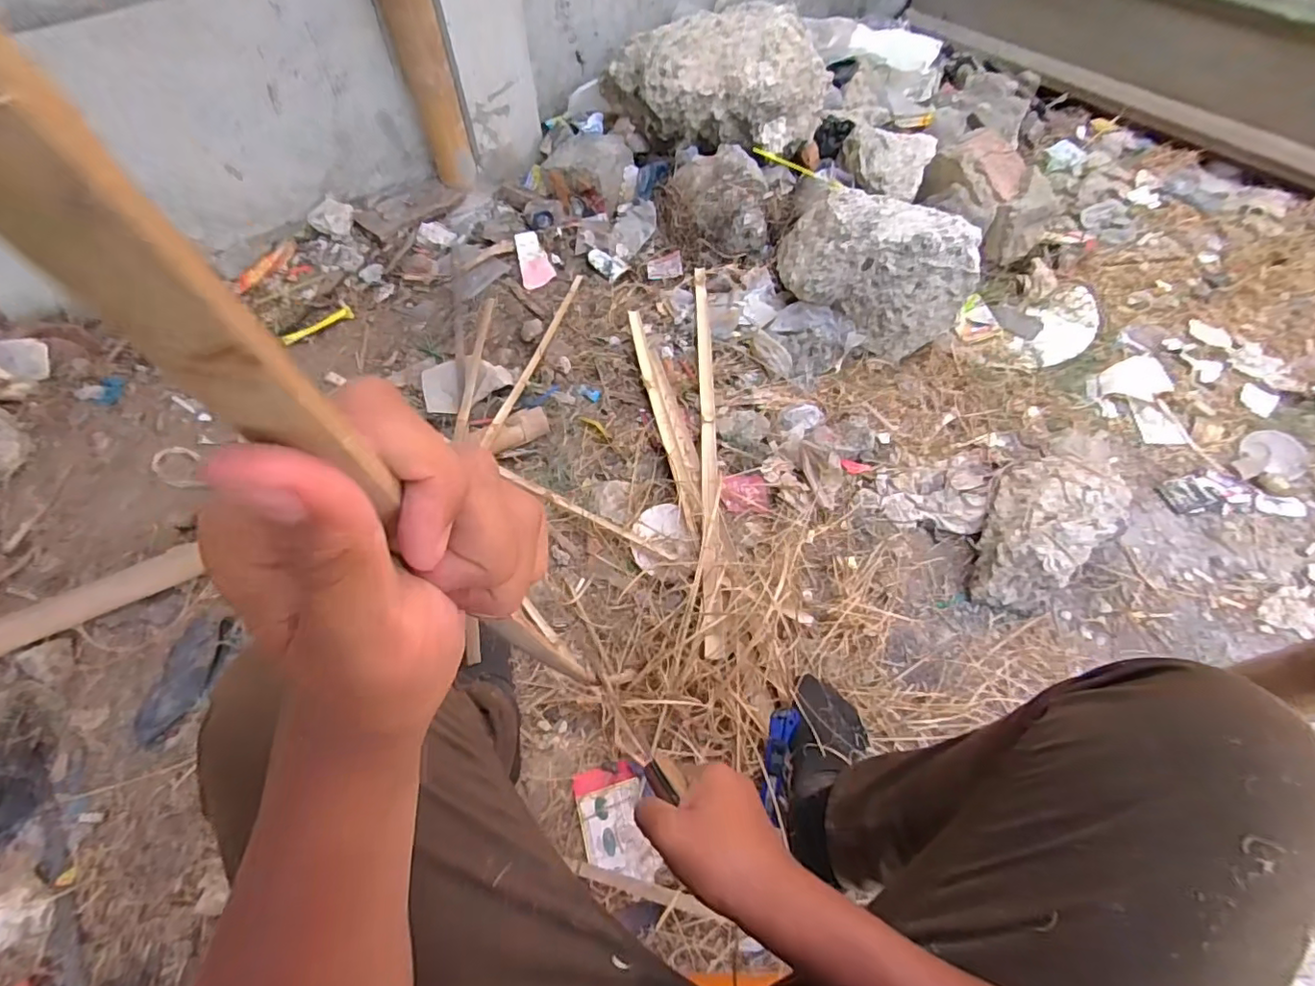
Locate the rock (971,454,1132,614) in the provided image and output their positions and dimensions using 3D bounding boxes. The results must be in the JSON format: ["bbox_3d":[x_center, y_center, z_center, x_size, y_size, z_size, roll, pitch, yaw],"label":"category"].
[{"bbox_3d":[0.604,0.037,0.878,0.315,0.115,0.162,-38,67,-19],"label":"rock"}]

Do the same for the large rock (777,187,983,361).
[{"bbox_3d":[0.407,-0.447,1.072,0.339,0.209,0.254,16,62,9],"label":"large rock"}]

